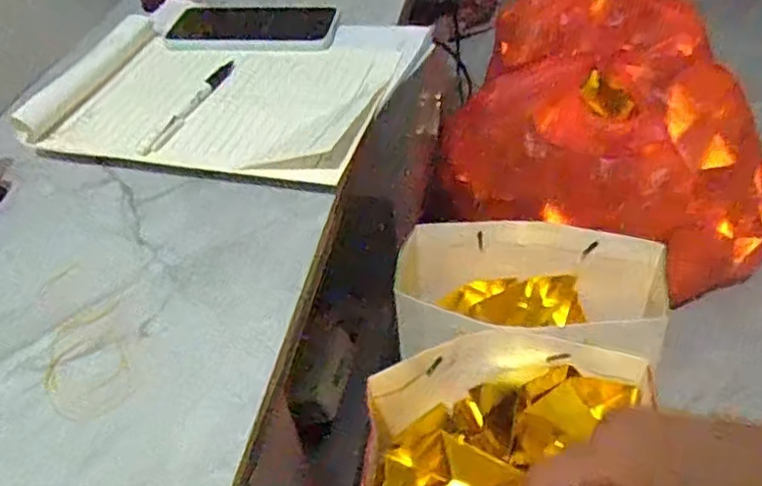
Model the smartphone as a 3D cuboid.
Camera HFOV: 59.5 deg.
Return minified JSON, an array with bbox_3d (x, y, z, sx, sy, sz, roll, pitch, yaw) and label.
[{"bbox_3d":[-0.126,-0.209,0.643,0.167,0.008,0.075,2,44,8],"label":"smartphone"}]

